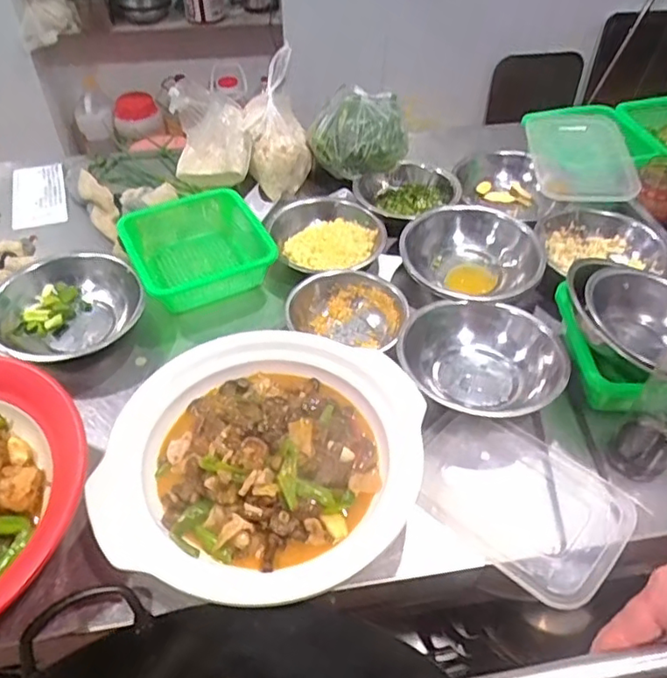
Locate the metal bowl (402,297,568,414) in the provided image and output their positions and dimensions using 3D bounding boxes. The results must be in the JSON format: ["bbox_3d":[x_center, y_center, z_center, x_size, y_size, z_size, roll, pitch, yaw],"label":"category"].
[{"bbox_3d":[0.166,0.022,0.679,0.174,0.056,0.170,0,48,0],"label":"metal bowl"}]

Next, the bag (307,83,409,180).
[{"bbox_3d":[0.040,-0.307,0.921,0.150,0.109,0.115,-3,48,-2],"label":"bag"}]

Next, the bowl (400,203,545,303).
[{"bbox_3d":[0.182,-0.111,0.809,0.176,0.065,0.180,0,48,0],"label":"bowl"}]

